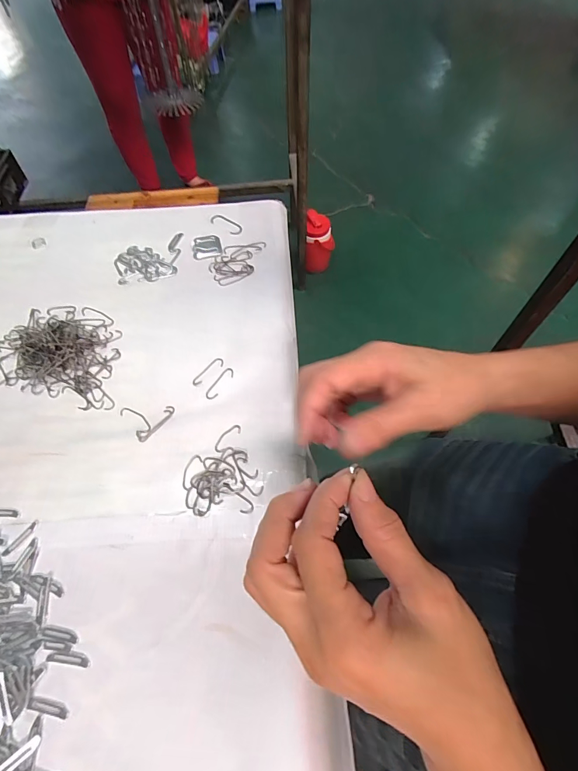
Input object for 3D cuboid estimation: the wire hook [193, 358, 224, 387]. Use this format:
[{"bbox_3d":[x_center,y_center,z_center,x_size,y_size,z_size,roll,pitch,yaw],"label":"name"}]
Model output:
[{"bbox_3d":[-0.088,-0.015,0.413,0.014,0.004,0.042,36,66,19],"label":"wire hook"}]

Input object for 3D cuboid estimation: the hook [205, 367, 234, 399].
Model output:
[{"bbox_3d":[-0.073,-0.003,0.405,0.013,0.004,0.042,28,64,16],"label":"hook"}]

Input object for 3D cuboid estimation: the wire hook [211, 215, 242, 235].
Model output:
[{"bbox_3d":[-0.088,-0.226,0.537,0.049,0.004,0.021,30,76,12],"label":"wire hook"}]

